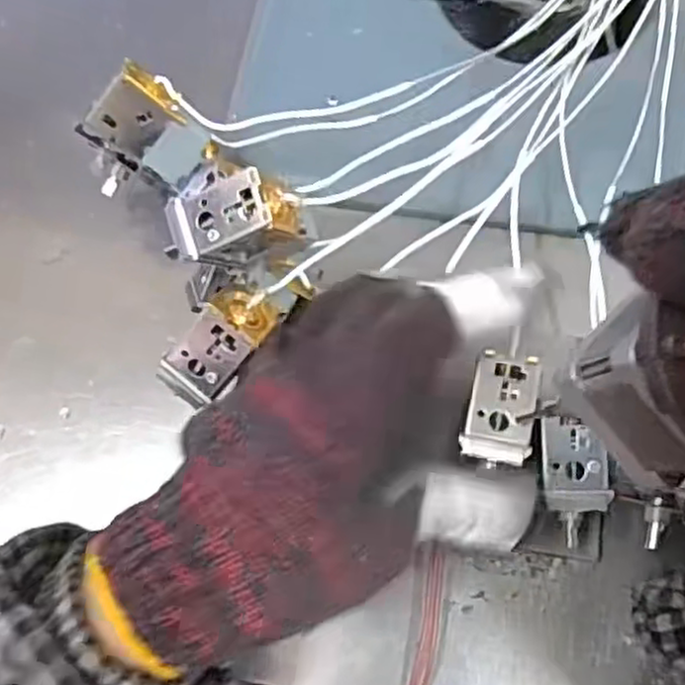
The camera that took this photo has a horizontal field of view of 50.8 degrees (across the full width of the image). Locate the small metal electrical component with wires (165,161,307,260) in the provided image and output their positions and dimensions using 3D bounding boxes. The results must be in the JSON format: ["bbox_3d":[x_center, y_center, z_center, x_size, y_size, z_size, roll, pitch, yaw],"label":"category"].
[{"bbox_3d":[-0.041,-0.048,0.270,0.043,0.028,0.029,-17,85,17],"label":"small metal electrical component with wires"}]

